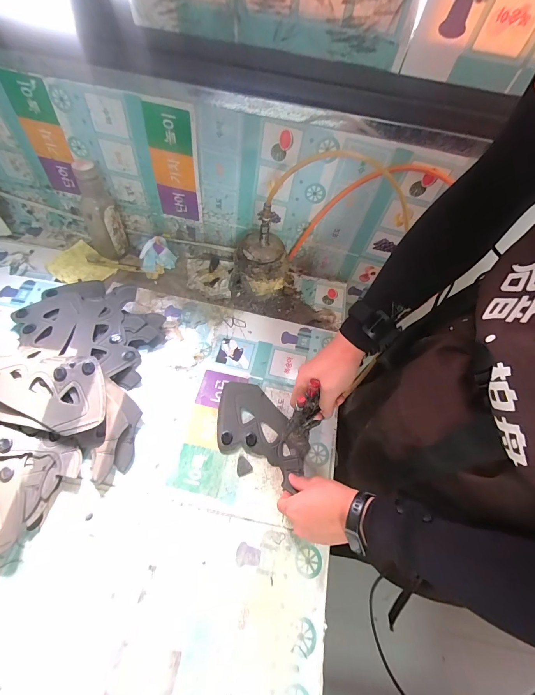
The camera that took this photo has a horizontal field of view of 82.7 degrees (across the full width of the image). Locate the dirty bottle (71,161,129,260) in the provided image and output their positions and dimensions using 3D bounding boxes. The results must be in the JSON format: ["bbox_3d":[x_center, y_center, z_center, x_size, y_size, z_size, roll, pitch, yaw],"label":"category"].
[{"bbox_3d":[-0.360,-0.295,0.663,0.067,0.207,0.093,24,61,10],"label":"dirty bottle"}]

